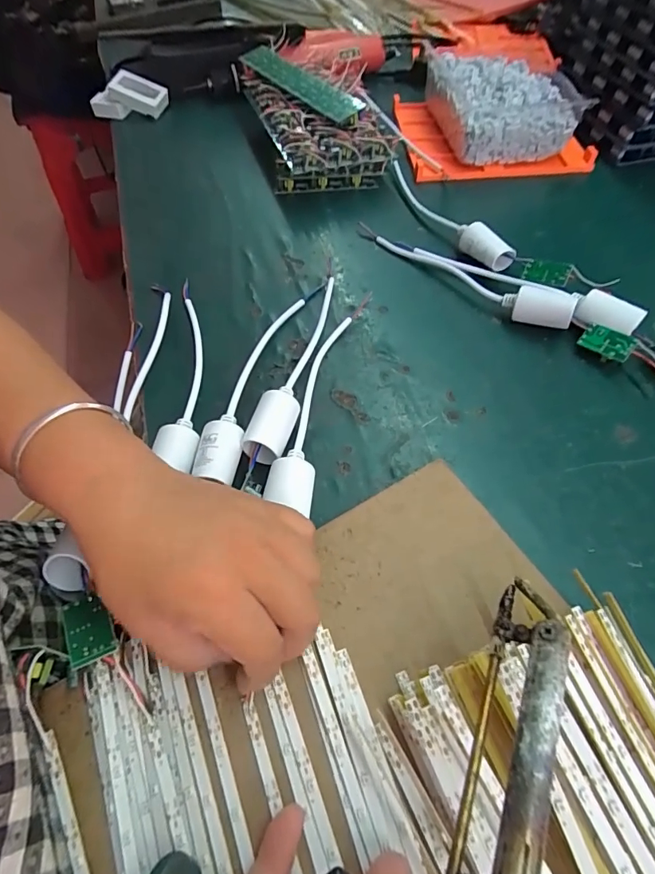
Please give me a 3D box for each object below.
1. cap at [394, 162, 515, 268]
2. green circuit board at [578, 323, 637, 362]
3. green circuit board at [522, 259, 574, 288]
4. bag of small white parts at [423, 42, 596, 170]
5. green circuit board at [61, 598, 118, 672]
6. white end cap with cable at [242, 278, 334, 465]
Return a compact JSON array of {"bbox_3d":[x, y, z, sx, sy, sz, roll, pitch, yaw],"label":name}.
[{"bbox_3d":[0.106,-0.215,0.428,0.030,0.027,0.173,-26,60,-14],"label":"cap"},{"bbox_3d":[0.211,-0.071,0.340,0.035,0.006,0.019,37,94,32],"label":"green circuit board"},{"bbox_3d":[0.186,-0.140,0.382,0.036,0.004,0.020,27,96,31],"label":"green circuit board"},{"bbox_3d":[0.196,-0.372,0.509,0.137,0.059,0.161,-8,57,-4],"label":"bag of small white parts"},{"bbox_3d":[-0.123,0.099,0.232,0.021,0.004,0.037,-18,42,-28],"label":"green circuit board"},{"bbox_3d":[-0.016,-0.059,0.332,0.024,0.023,0.183,15,59,11],"label":"white end cap with cable"}]

